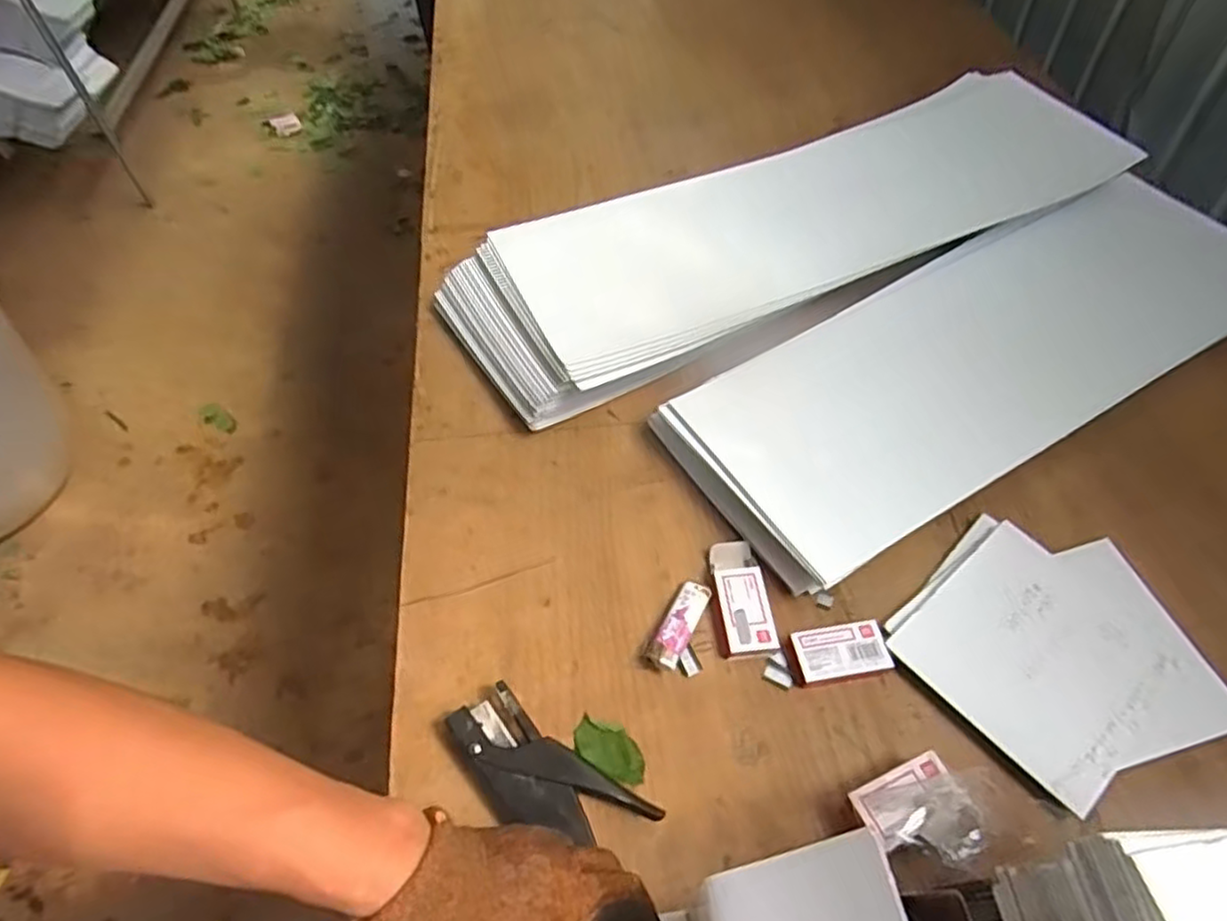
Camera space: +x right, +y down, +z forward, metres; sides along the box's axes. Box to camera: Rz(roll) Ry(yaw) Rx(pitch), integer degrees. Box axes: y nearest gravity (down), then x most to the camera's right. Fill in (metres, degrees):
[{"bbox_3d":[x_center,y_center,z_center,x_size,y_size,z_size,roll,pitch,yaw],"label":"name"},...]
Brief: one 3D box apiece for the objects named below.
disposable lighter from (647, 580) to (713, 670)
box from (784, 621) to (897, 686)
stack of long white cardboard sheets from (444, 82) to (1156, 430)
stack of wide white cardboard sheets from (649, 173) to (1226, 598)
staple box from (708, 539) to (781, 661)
[{"bbox_3d":[0.052,0.126,0.542,0.023,0.018,0.078,24,55,18],"label":"disposable lighter"},{"bbox_3d":[0.168,0.144,0.528,0.070,0.016,0.038,-9,54,-5],"label":"box"},{"bbox_3d":[0.190,-0.256,0.753,0.733,0.054,0.227,-24,56,-11],"label":"stack of long white cardboard sheets"},{"bbox_3d":[0.350,-0.099,0.680,0.605,0.048,0.218,-27,58,-15],"label":"stack of wide white cardboard sheets"},{"bbox_3d":[0.099,0.107,0.556,0.043,0.012,0.094,-6,54,-3],"label":"staple box"}]

